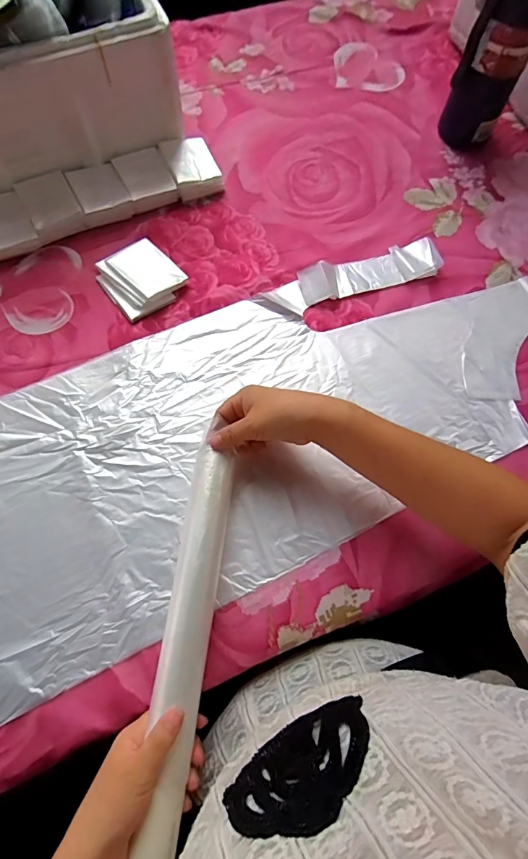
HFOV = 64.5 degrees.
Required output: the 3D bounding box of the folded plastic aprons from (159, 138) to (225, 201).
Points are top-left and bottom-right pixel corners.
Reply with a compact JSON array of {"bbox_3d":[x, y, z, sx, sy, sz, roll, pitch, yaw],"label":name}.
[{"bbox_3d":[-0.100,-0.365,0.578,0.064,0.030,0.085,-21,71,-10],"label":"folded plastic aprons"}]

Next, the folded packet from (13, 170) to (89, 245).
[{"bbox_3d":[-0.276,-0.290,0.548,0.063,0.028,0.088,-27,72,-12],"label":"folded packet"}]

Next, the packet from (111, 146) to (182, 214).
[{"bbox_3d":[-0.160,-0.342,0.570,0.065,0.028,0.082,-23,72,-10],"label":"packet"}]

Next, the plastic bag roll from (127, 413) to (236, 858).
[{"bbox_3d":[-0.066,0.179,0.375,0.041,0.038,0.375,6,69,1],"label":"plastic bag roll"}]

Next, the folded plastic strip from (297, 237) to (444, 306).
[{"bbox_3d":[0.133,-0.204,0.532,0.178,0.021,0.053,-12,70,-6],"label":"folded plastic strip"}]

